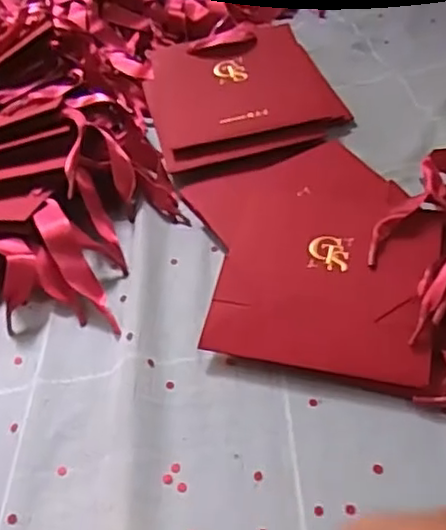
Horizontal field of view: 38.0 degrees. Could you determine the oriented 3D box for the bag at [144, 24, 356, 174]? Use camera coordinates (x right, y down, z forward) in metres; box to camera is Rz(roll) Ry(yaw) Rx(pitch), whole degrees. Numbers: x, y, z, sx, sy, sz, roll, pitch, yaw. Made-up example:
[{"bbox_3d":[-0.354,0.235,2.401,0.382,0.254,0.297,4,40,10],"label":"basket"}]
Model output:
[{"bbox_3d":[0.019,-0.159,0.603,0.174,0.052,0.152,-13,43,-7],"label":"bag"}]

